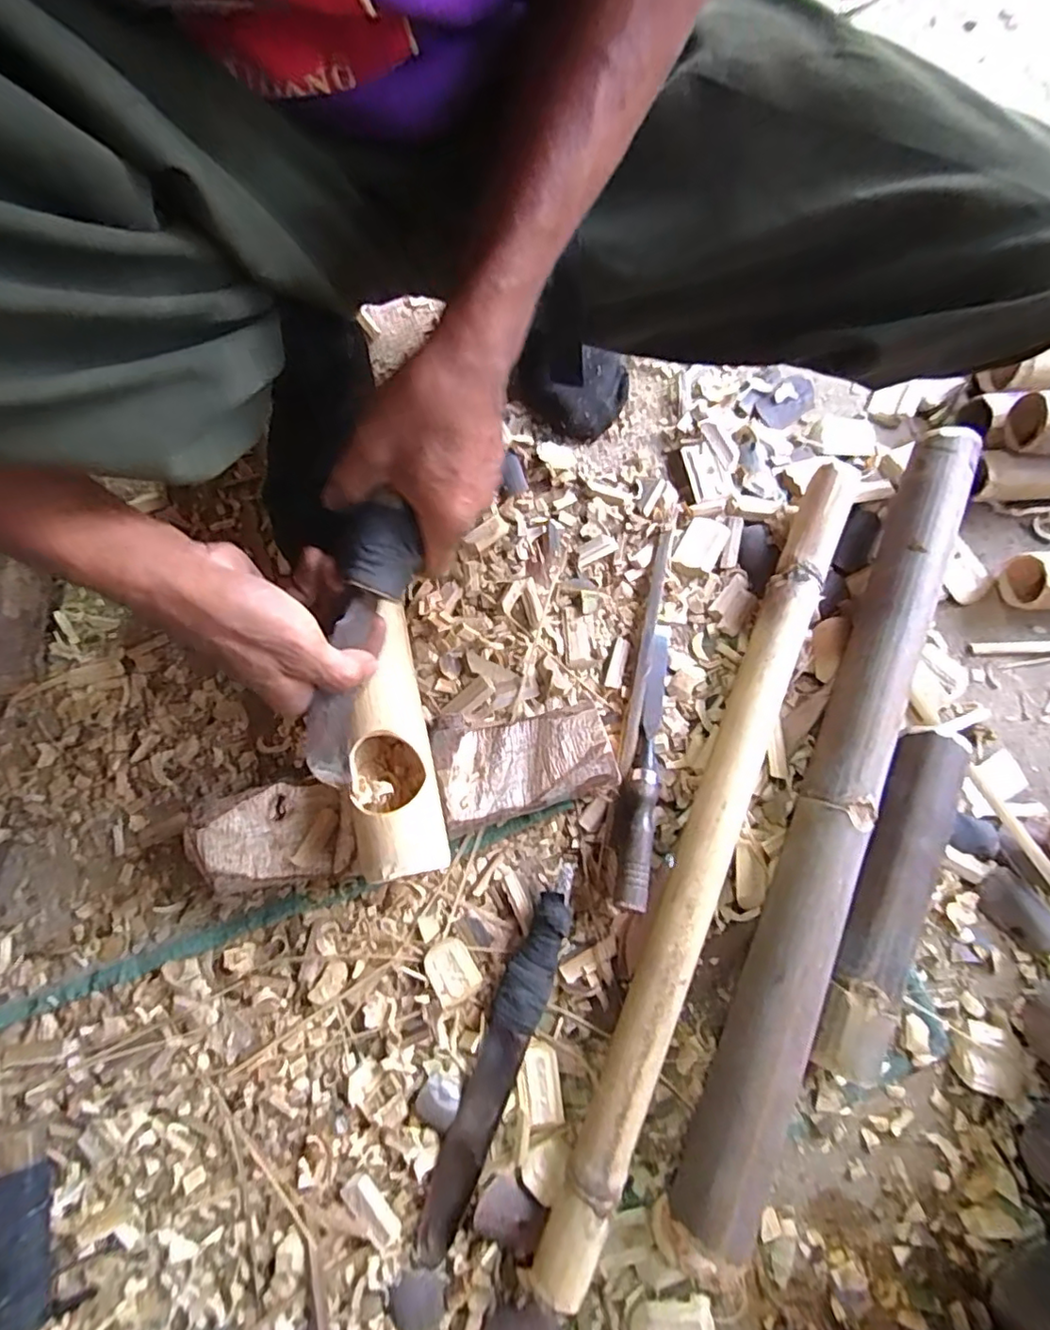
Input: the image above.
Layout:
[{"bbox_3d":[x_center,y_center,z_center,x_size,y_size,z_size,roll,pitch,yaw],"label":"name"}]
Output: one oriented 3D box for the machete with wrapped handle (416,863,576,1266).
[{"bbox_3d":[-0.018,0.290,0.446,0.035,0.025,0.276,23,76,6],"label":"machete with wrapped handle"}]

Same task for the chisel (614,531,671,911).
[{"bbox_3d":[0.104,0.034,0.510,0.031,0.032,0.323,9,75,2],"label":"chisel"}]

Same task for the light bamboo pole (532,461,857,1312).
[{"bbox_3d":[0.151,0.122,0.475,0.051,0.052,0.657,24,76,6],"label":"light bamboo pole"}]

